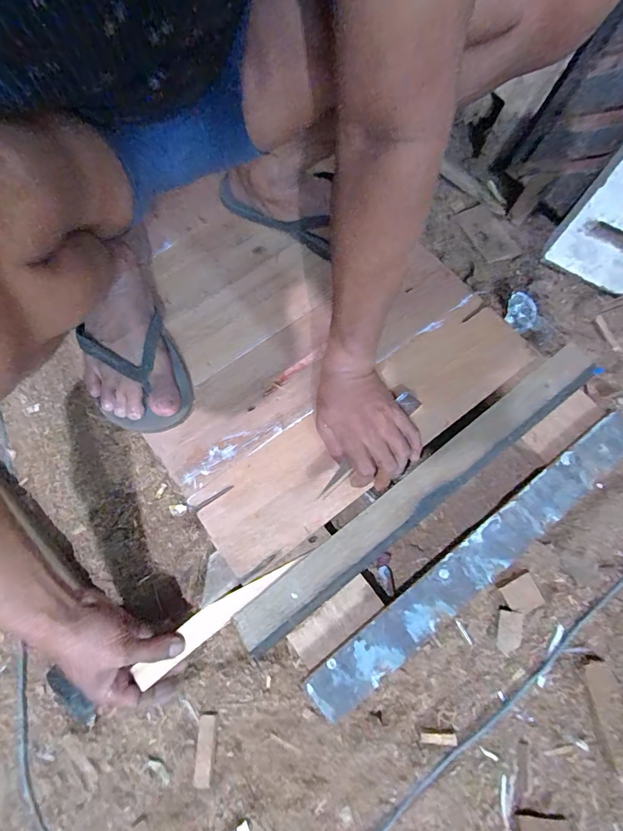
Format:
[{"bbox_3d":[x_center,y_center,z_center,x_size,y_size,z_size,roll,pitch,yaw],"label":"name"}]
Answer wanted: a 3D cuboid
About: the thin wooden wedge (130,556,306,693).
[{"bbox_3d":[-0.099,0.212,0.460,0.191,0.008,0.027,-35,72,-13],"label":"thin wooden wedge"}]

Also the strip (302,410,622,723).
[{"bbox_3d":[0.195,0.152,0.484,0.477,0.013,0.053,-35,74,-12],"label":"strip"}]

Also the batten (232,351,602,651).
[{"bbox_3d":[0.147,0.074,0.505,0.550,0.024,0.051,-36,75,-10],"label":"batten"}]

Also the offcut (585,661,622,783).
[{"bbox_3d":[0.312,0.314,0.440,0.026,0.005,0.104,-7,72,-2],"label":"offcut"}]

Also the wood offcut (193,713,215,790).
[{"bbox_3d":[-0.114,0.358,0.458,0.017,0.006,0.063,1,72,1],"label":"wood offcut"}]

